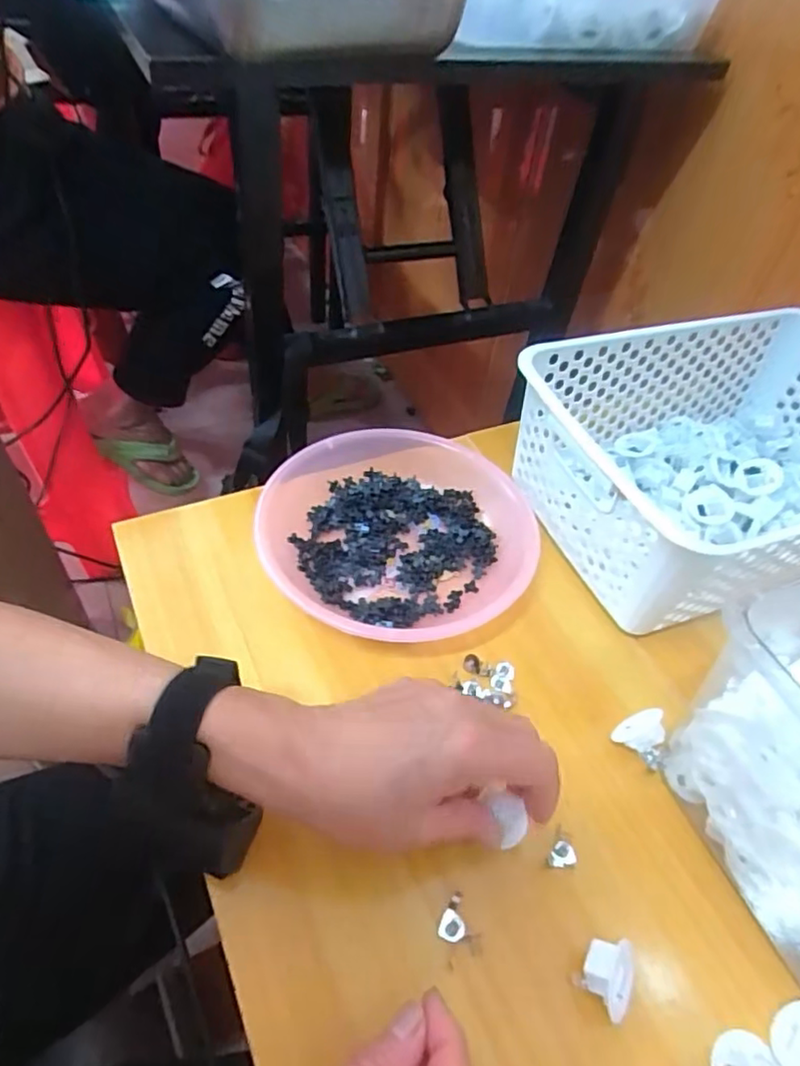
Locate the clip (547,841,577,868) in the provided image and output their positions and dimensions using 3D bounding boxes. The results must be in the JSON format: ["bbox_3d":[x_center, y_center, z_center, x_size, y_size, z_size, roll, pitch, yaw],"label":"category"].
[{"bbox_3d":[0.086,0.170,0.335,0.015,0.004,0.012,3,48,-4],"label":"clip"}]

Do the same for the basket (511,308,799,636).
[{"bbox_3d":[0.250,-0.061,0.486,0.304,0.105,0.202,-18,53,-20],"label":"basket"}]

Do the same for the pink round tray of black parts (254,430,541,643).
[{"bbox_3d":[-0.001,0.001,0.456,0.189,0.043,0.186,3,48,-4],"label":"pink round tray of black parts"}]

